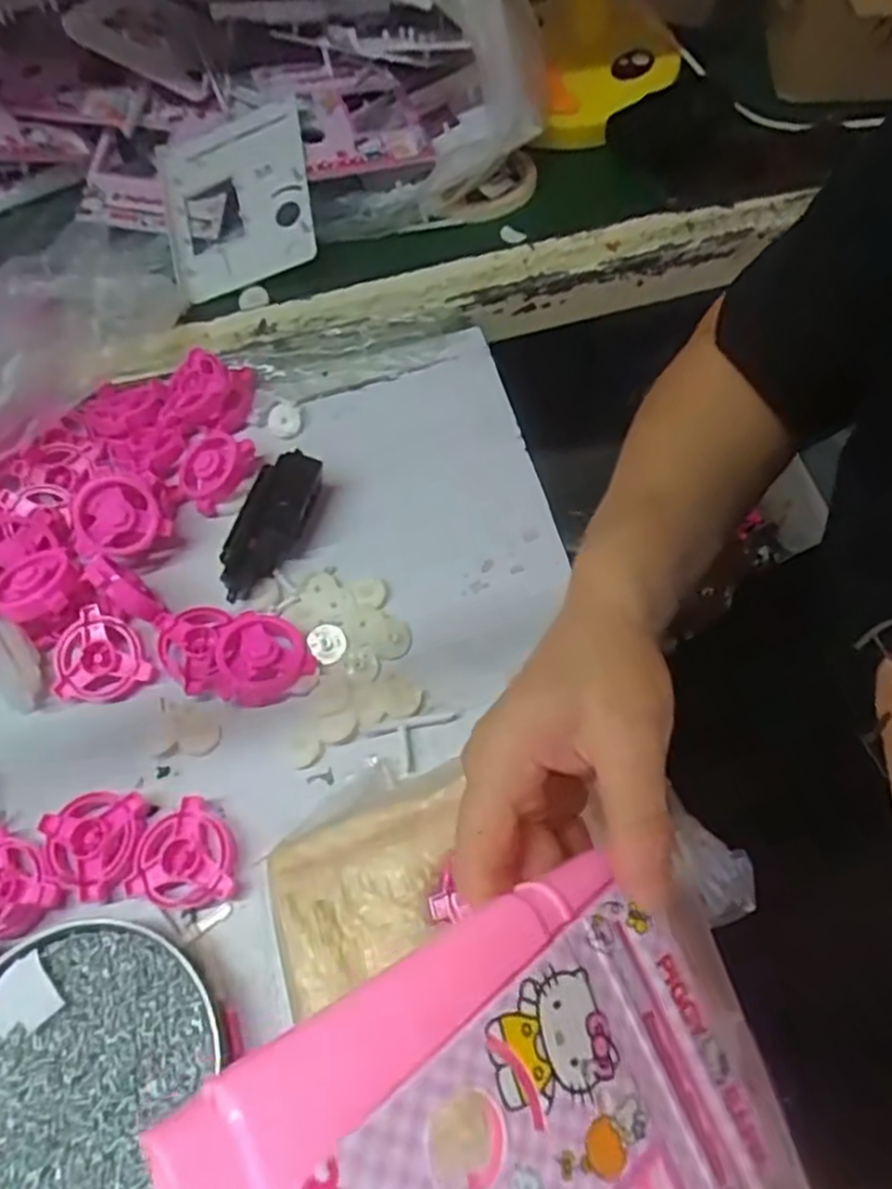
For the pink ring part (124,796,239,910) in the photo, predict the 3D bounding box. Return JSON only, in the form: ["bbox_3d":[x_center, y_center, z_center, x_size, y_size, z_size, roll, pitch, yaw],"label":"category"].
[{"bbox_3d":[-0.130,0.137,0.383,0.054,0.016,0.052,-2,63,3],"label":"pink ring part"}]

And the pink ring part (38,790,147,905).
[{"bbox_3d":[-0.186,0.126,0.392,0.051,0.012,0.052,25,67,16],"label":"pink ring part"}]

